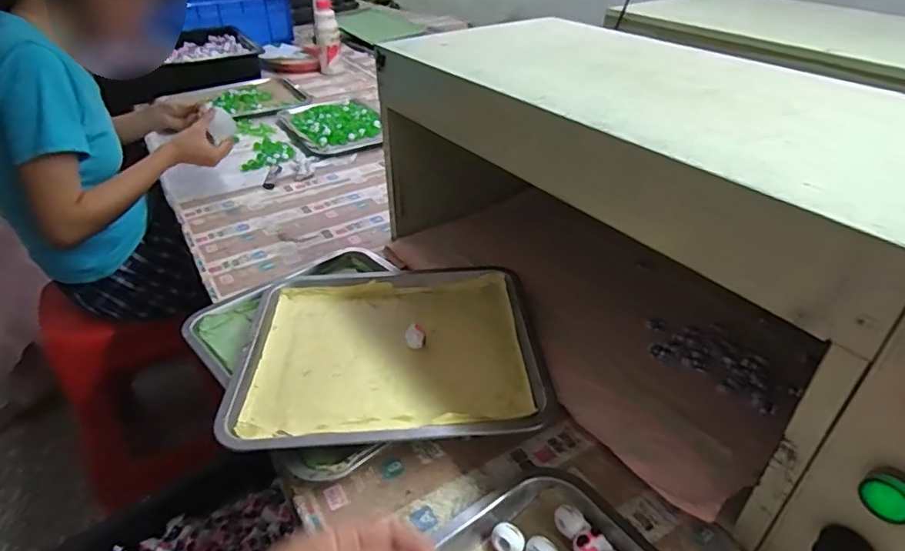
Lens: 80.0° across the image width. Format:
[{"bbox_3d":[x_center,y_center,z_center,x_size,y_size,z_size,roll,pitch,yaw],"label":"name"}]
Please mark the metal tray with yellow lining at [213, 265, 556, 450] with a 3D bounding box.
[{"bbox_3d":[-0.067,0.078,0.590,0.310,0.040,0.269,-3,36,-3],"label":"metal tray with yellow lining"}]

